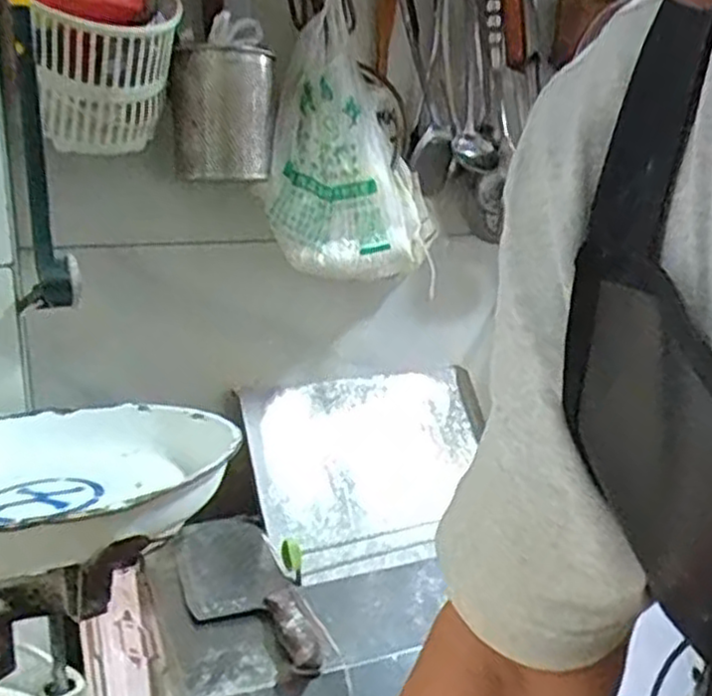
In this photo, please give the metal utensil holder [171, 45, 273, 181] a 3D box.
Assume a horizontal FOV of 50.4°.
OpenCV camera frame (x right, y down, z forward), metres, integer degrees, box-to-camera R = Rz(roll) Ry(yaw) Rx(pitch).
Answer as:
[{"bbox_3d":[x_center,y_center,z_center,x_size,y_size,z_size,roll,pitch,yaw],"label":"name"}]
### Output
[{"bbox_3d":[-0.140,-0.246,0.802,0.103,0.127,0.076,-3,11,-10],"label":"metal utensil holder"}]

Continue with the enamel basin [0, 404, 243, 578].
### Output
[{"bbox_3d":[-0.218,0.088,0.519,0.247,0.039,0.261,-1,11,0],"label":"enamel basin"}]

